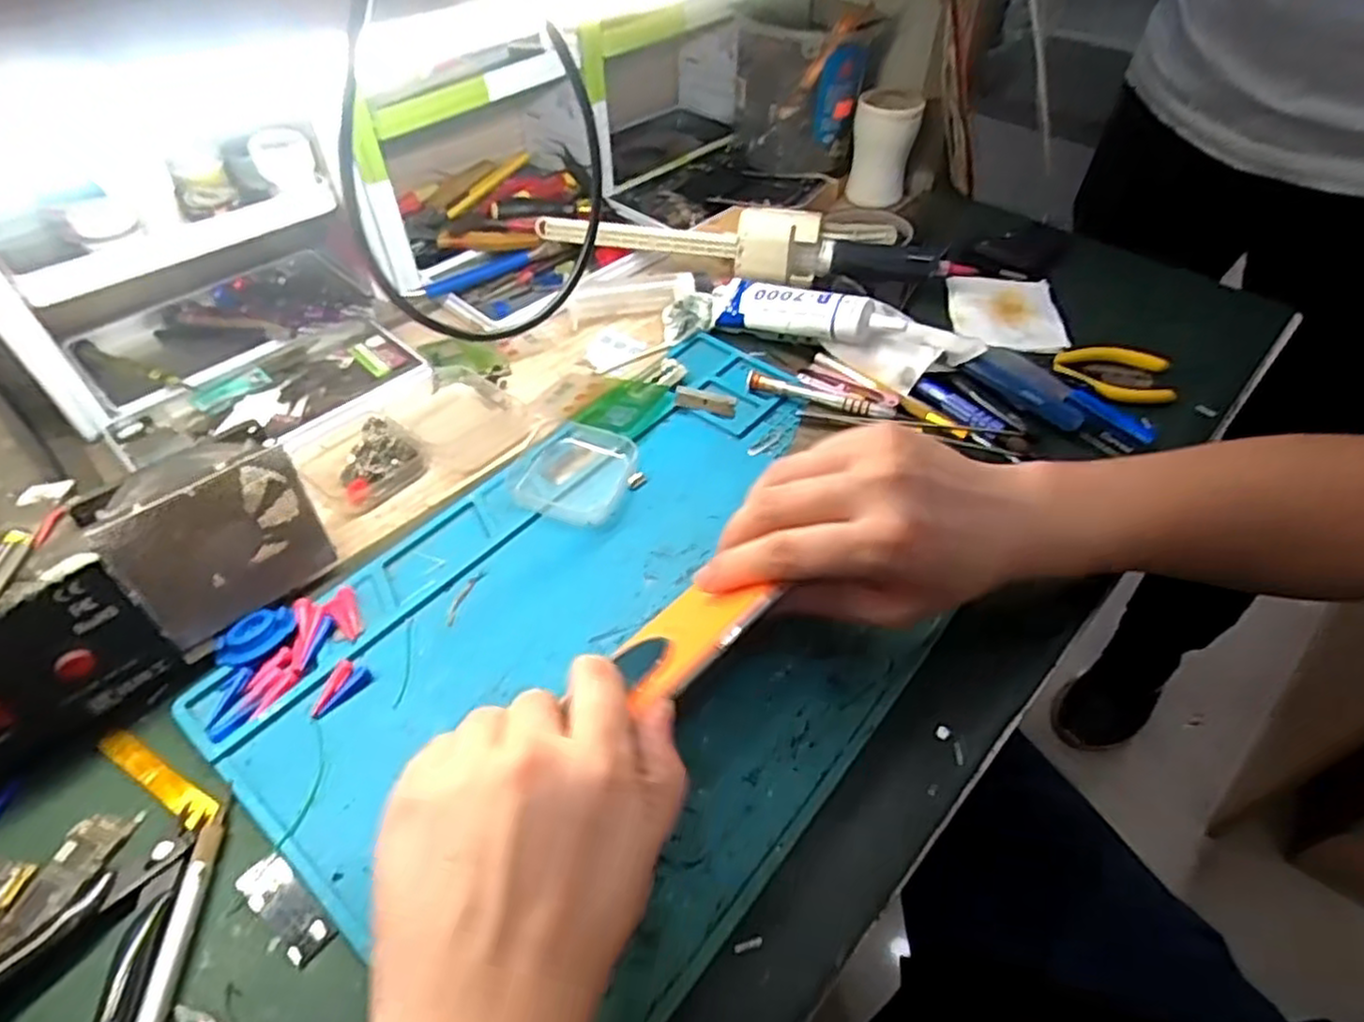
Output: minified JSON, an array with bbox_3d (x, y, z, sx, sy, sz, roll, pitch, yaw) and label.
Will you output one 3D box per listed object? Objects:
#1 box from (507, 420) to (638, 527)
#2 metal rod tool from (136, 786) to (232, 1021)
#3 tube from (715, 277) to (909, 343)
[{"bbox_3d":[-0.064,-0.023,0.427,0.067,0.014,0.068,17,50,14],"label":"box"},{"bbox_3d":[-0.182,0.168,0.256,0.008,0.007,0.136,-4,48,-4],"label":"metal rod tool"},{"bbox_3d":[0.080,-0.137,0.498,0.138,0.028,0.034,18,48,32],"label":"tube"}]

